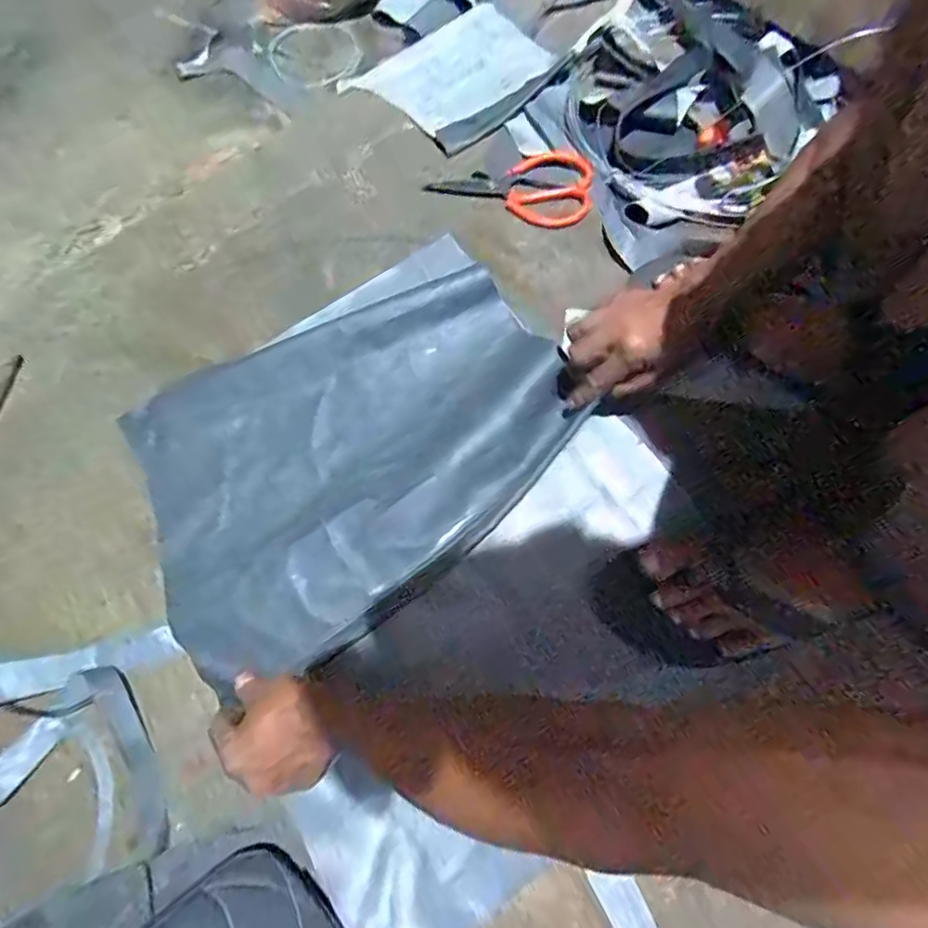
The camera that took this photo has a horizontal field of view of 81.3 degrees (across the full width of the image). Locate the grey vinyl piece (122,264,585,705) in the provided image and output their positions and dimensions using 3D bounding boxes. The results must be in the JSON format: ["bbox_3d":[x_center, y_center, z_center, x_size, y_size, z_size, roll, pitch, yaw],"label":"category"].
[{"bbox_3d":[-0.119,-0.019,0.560,0.445,0.034,0.319,-35,74,-9],"label":"grey vinyl piece"}]

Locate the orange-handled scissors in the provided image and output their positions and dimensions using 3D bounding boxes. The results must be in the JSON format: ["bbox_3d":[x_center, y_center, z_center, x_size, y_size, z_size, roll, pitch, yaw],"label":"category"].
[{"bbox_3d":[0.066,-0.354,0.668,0.193,0.022,0.114,23,74,9],"label":"orange-handled scissors"}]

